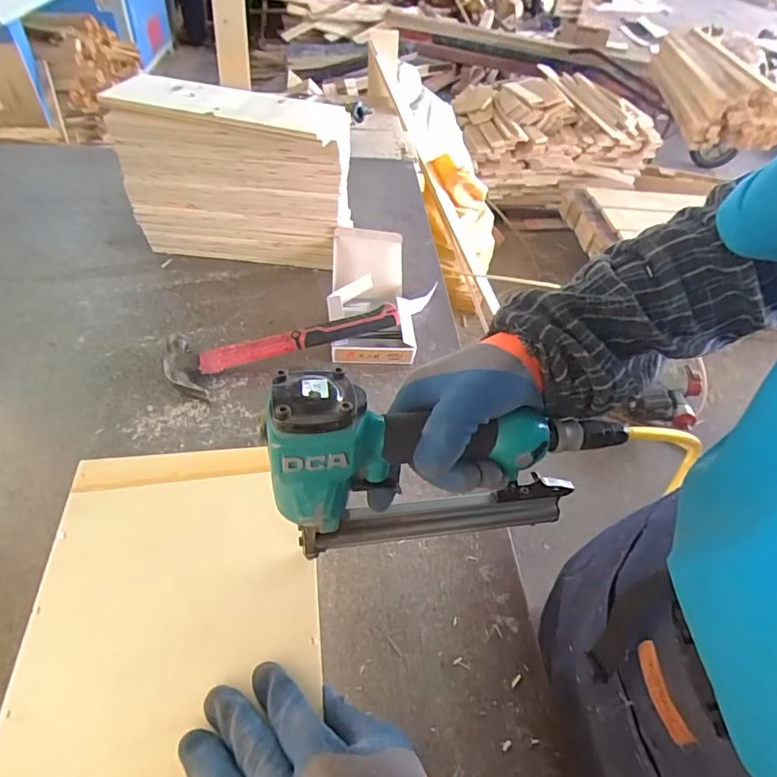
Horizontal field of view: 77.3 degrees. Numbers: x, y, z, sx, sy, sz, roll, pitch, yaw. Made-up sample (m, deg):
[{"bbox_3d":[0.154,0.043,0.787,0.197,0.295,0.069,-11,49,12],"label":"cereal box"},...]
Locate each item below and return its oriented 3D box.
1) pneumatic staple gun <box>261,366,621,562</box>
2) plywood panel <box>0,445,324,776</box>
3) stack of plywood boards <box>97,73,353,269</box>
[{"bbox_3d":[0.036,0.048,0.355,0.233,0.143,0.060,-6,49,-11],"label":"pneumatic staple gun"},{"bbox_3d":[-0.152,0.189,0.338,0.199,0.008,0.344,-4,48,-9],"label":"plywood panel"},{"bbox_3d":[-0.252,-0.354,0.828,0.358,0.240,0.135,5,48,-1],"label":"stack of plywood boards"}]

